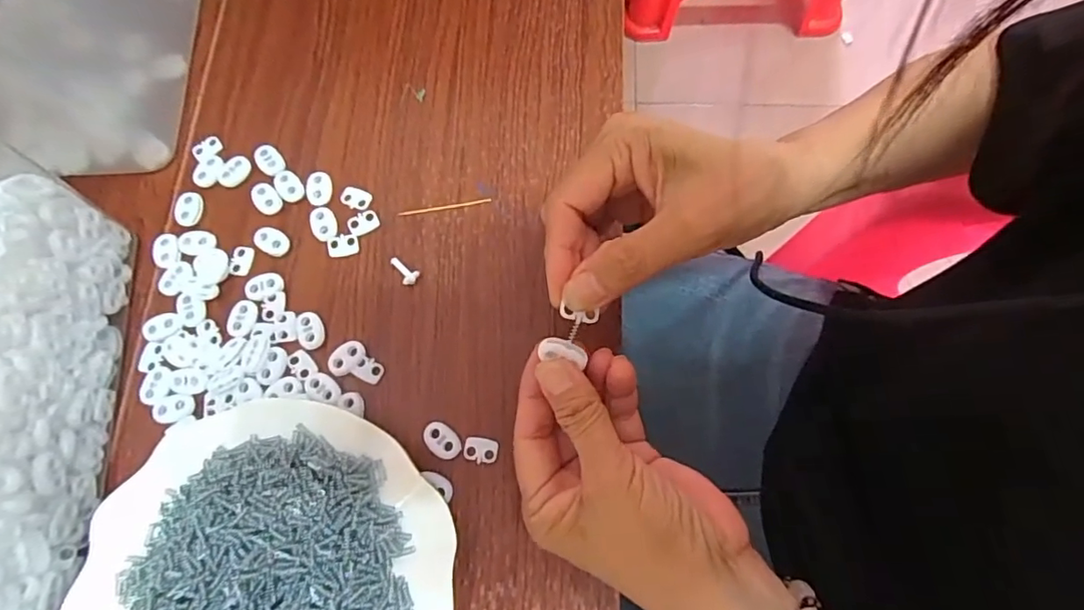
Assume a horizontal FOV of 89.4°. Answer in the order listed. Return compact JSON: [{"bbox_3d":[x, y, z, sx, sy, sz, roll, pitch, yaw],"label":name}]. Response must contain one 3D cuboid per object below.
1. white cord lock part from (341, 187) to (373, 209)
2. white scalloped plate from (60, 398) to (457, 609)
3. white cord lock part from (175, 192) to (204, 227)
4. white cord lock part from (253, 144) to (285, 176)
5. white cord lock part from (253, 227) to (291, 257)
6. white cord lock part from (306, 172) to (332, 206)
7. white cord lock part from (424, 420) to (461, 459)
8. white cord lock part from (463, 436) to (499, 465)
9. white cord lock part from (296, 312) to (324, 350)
[{"bbox_3d":[-0.118,-0.068,0.348,0.019,0.004,0.013,21,76,7],"label":"white cord lock part"},{"bbox_3d":[-0.141,0.142,0.277,0.182,0.028,0.178,0,75,1],"label":"white scalloped plate"},{"bbox_3d":[-0.226,-0.062,0.349,0.015,0.004,0.023,3,75,2],"label":"white cord lock part"},{"bbox_3d":[-0.179,-0.095,0.358,0.016,0.005,0.026,-42,78,-10],"label":"white cord lock part"},{"bbox_3d":[-0.168,-0.040,0.340,0.022,0.004,0.016,33,78,10],"label":"white cord lock part"},{"bbox_3d":[-0.142,-0.074,0.348,0.016,0.006,0.022,-11,75,-2],"label":"white cord lock part"},{"bbox_3d":[-0.056,0.075,0.305,0.023,0.004,0.016,43,80,11],"label":"white cord lock part"},{"bbox_3d":[-0.034,0.080,0.303,0.019,0.004,0.013,5,75,3],"label":"white cord lock part"},{"bbox_3d":[-0.138,0.015,0.324,0.015,0.004,0.023,-12,75,-2],"label":"white cord lock part"}]

